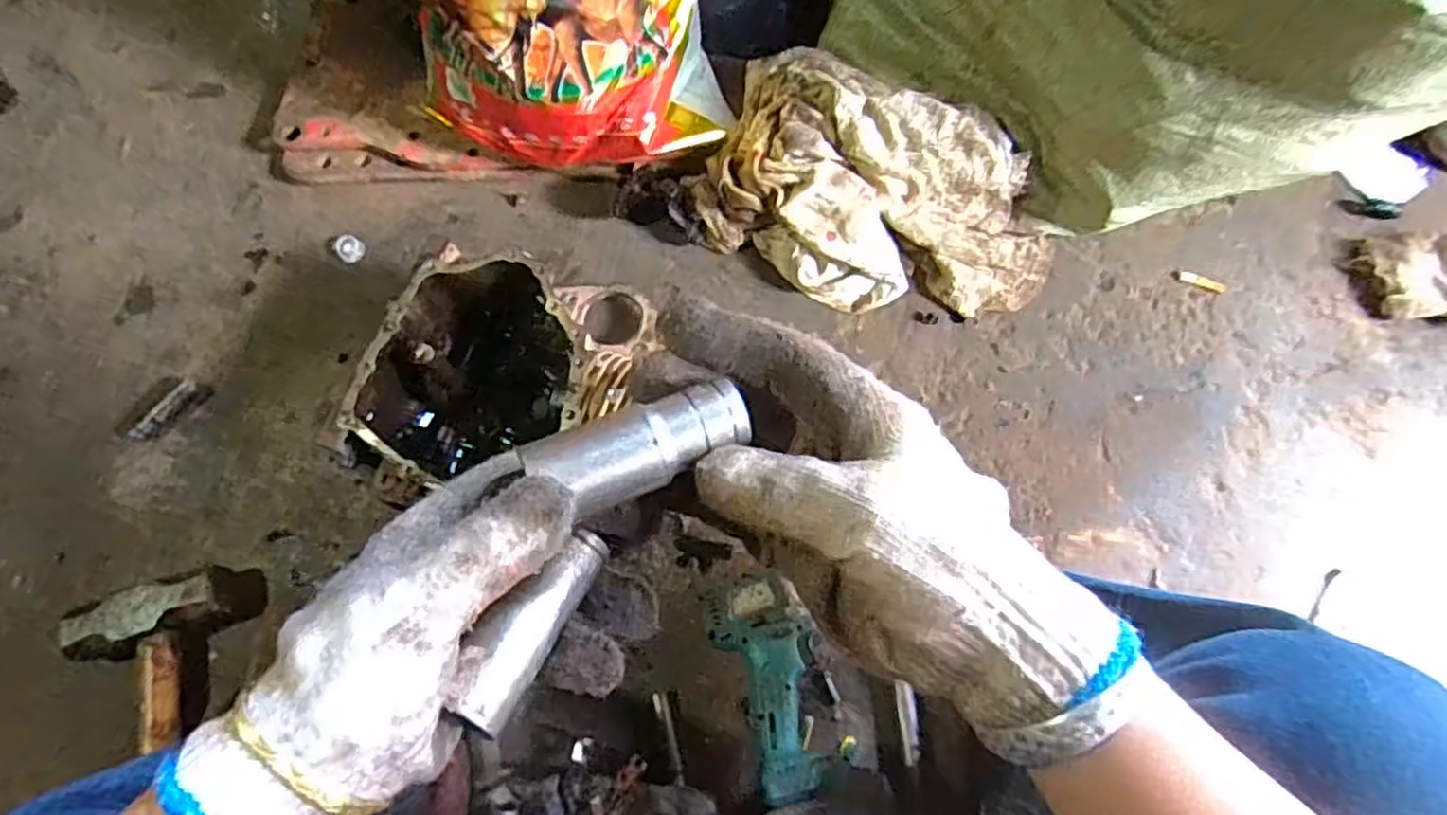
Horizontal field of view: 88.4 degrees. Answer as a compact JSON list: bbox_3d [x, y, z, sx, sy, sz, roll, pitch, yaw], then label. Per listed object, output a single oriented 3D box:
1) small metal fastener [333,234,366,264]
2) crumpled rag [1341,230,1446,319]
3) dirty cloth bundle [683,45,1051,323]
[{"bbox_3d":[-0.446,-0.190,0.892,0.038,0.013,0.031,41,77,16],"label":"small metal fastener"},{"bbox_3d":[0.740,-0.134,0.759,0.182,0.041,0.117,-3,69,2],"label":"crumpled rag"},{"bbox_3d":[0.158,-0.230,0.789,0.384,0.096,0.220,27,75,13],"label":"dirty cloth bundle"}]

